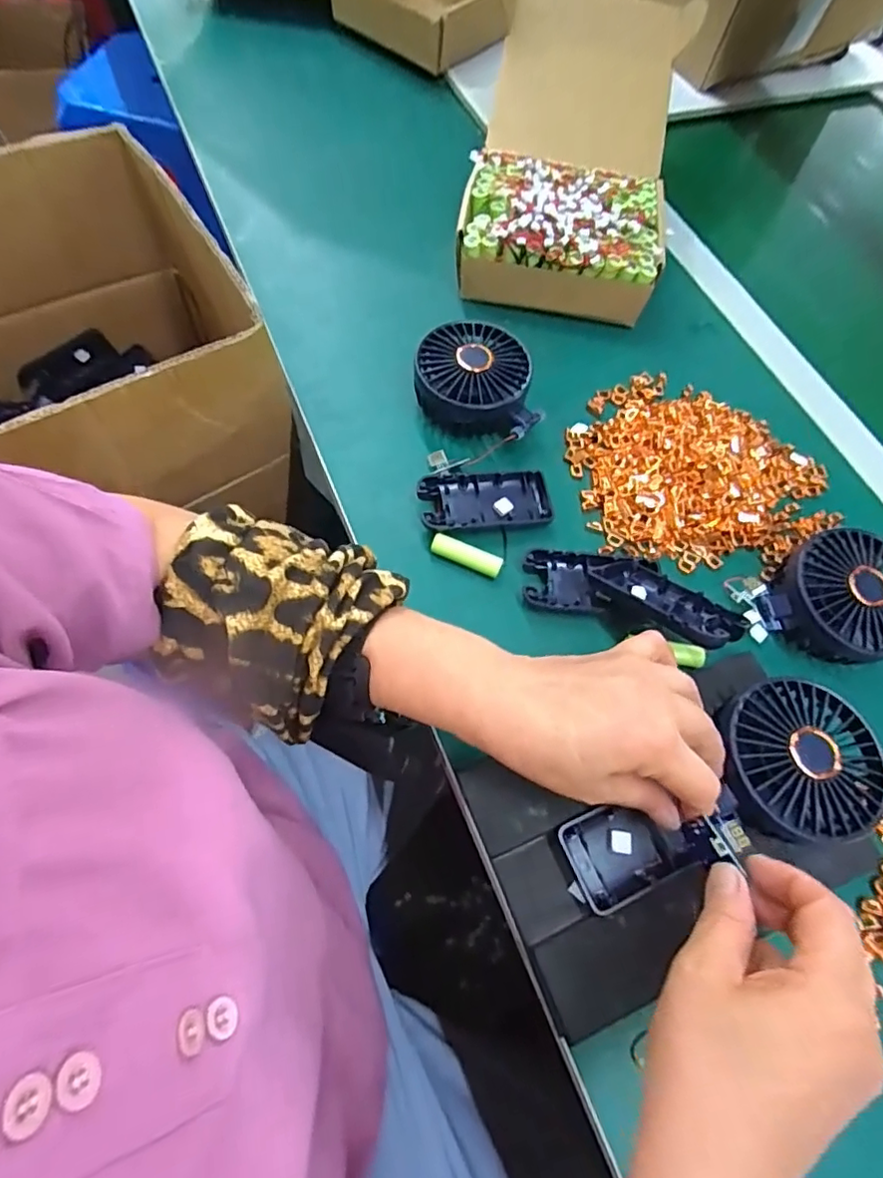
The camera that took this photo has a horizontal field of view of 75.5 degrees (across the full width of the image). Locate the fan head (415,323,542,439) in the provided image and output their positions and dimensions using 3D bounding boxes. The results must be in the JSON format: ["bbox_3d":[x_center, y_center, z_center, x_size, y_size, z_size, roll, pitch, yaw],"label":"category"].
[{"bbox_3d":[0.031,-0.158,0.438,0.092,0.046,0.079,16,64,2],"label":"fan head"}]

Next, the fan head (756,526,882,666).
[{"bbox_3d":[0.265,0.009,0.382,0.083,0.048,0.092,38,67,12],"label":"fan head"}]

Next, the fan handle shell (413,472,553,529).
[{"bbox_3d":[0.031,-0.063,0.410,0.091,0.016,0.046,-8,66,-9],"label":"fan handle shell"}]

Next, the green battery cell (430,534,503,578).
[{"bbox_3d":[0.017,-0.023,0.392,0.050,0.013,0.011,22,65,5],"label":"green battery cell"}]

